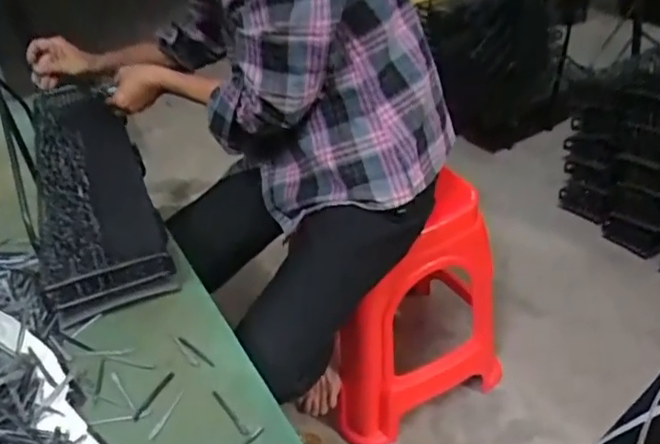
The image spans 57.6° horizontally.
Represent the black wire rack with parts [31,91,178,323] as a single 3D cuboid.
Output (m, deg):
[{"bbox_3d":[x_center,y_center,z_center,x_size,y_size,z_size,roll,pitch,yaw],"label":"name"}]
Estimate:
[{"bbox_3d":[-0.373,-0.083,0.933,0.153,0.091,0.610,-17,37,-16],"label":"black wire rack with parts"}]

